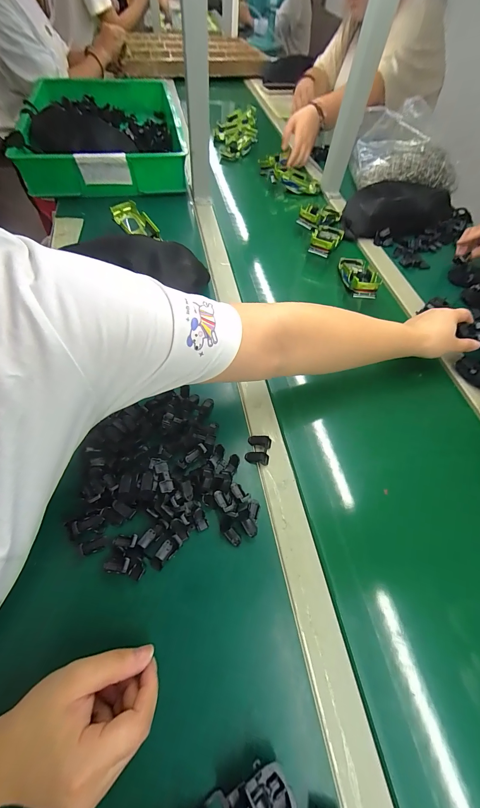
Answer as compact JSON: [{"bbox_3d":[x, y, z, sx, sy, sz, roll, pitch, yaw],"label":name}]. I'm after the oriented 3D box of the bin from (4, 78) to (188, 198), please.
[{"bbox_3d":[-0.340,-0.722,0.757,0.393,0.085,0.533,-11,61,-10],"label":"bin"}]

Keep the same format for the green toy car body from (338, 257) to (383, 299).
[{"bbox_3d":[0.231,-0.251,0.563,0.060,0.030,0.133,7,46,0],"label":"green toy car body"}]

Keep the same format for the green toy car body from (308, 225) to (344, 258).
[{"bbox_3d":[0.185,-0.356,0.620,0.060,0.029,0.142,19,47,8],"label":"green toy car body"}]

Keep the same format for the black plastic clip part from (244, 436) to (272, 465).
[{"bbox_3d":[0.024,0.058,0.367,0.029,0.011,0.036,10,59,2],"label":"black plastic clip part"}]

